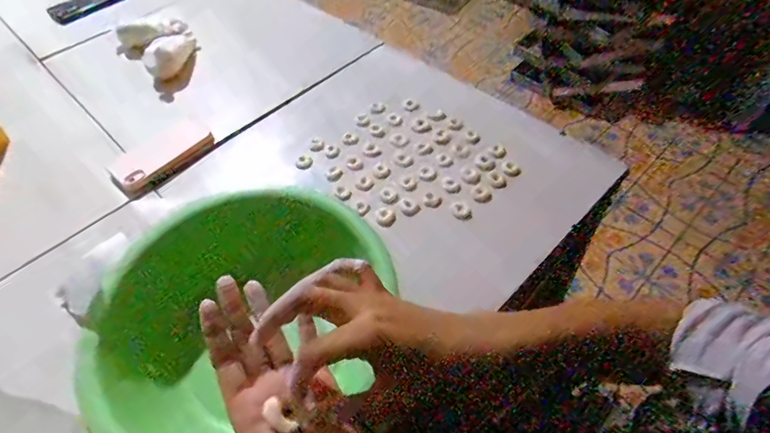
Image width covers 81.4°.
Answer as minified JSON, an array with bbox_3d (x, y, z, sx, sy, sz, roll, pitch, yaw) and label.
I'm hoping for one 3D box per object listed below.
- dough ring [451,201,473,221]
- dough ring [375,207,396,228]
[{"bbox_3d":[0.101,-0.006,0.593,0.027,0.009,0.028,-1,53,1],"label":"dough ring"},{"bbox_3d":[0.000,-0.001,0.597,0.027,0.009,0.033,1,53,3],"label":"dough ring"}]

